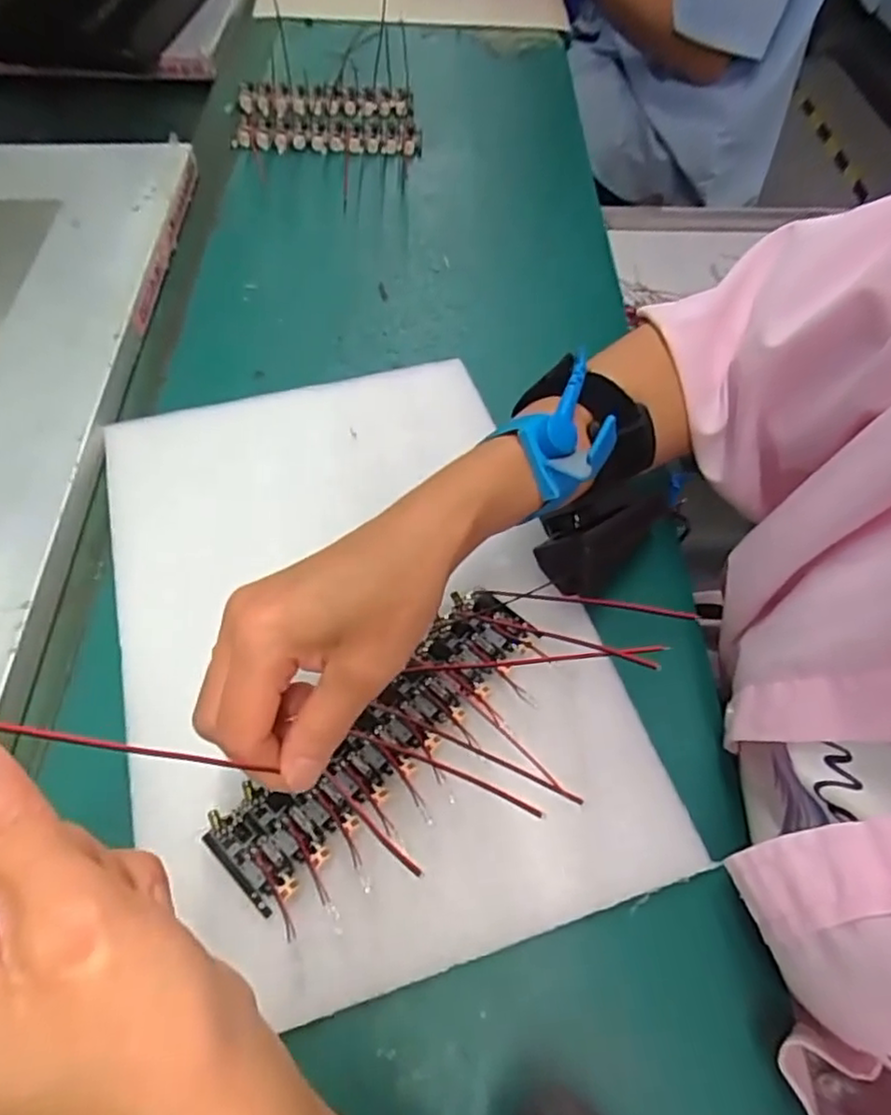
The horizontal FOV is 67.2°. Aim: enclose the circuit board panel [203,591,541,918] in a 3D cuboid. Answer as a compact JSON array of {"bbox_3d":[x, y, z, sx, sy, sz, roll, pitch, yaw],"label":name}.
[{"bbox_3d":[-0.025,0.074,0.292,0.044,0.005,0.162,39,63,21],"label":"circuit board panel"}]

